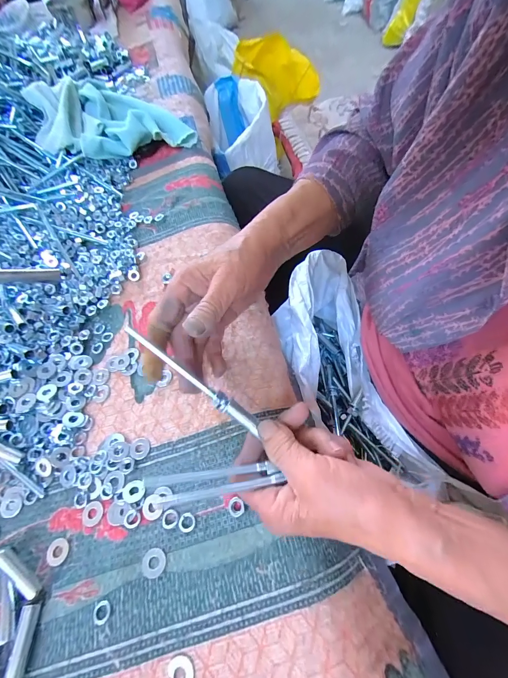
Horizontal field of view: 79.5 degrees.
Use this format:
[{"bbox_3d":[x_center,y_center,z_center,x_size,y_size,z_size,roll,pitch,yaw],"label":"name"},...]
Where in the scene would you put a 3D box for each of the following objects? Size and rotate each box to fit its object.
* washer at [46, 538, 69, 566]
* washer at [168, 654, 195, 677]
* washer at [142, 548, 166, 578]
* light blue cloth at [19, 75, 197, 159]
[{"bbox_3d":[-0.160,0.172,0.248,0.018,0.004,0.018,0,53,1],"label":"washer"},{"bbox_3d":[-0.048,0.221,0.202,0.016,0.004,0.018,-27,65,-13],"label":"washer"},{"bbox_3d":[-0.077,0.173,0.236,0.018,0.004,0.018,-3,62,-1],"label":"washer"},{"bbox_3d":[-0.247,-0.385,0.525,0.259,0.062,0.175,-14,62,-7],"label":"light blue cloth"}]

